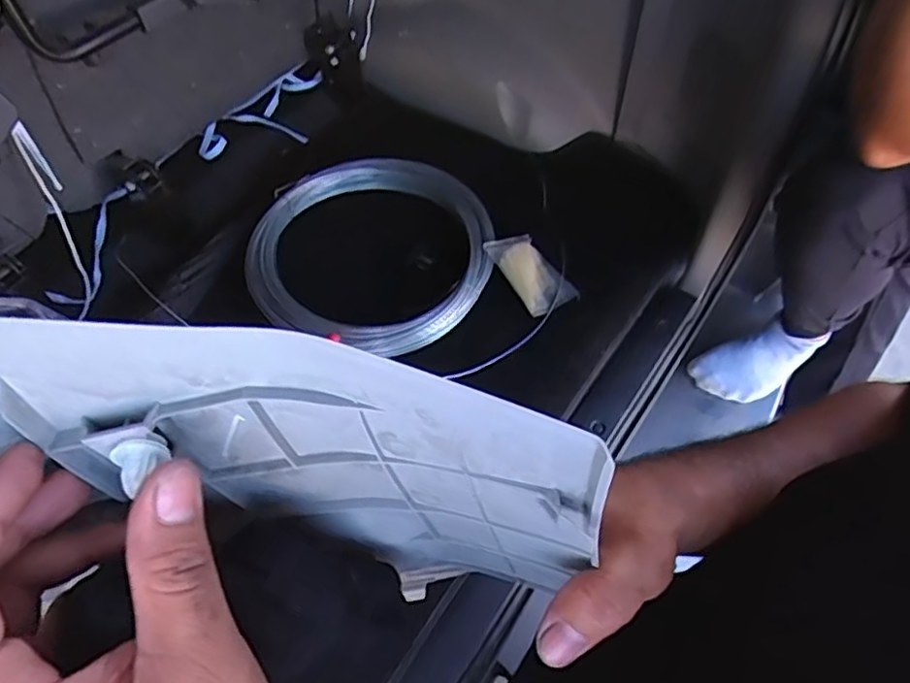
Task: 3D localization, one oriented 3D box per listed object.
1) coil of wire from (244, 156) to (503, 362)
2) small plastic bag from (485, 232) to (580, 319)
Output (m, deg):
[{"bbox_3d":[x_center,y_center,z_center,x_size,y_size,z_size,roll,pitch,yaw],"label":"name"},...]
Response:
[{"bbox_3d":[-0.134,-0.150,1.079,0.403,0.080,0.378,0,56,0],"label":"coil of wire"},{"bbox_3d":[0.129,-0.118,1.045,0.090,0.026,0.153,-30,61,-18],"label":"small plastic bag"}]

